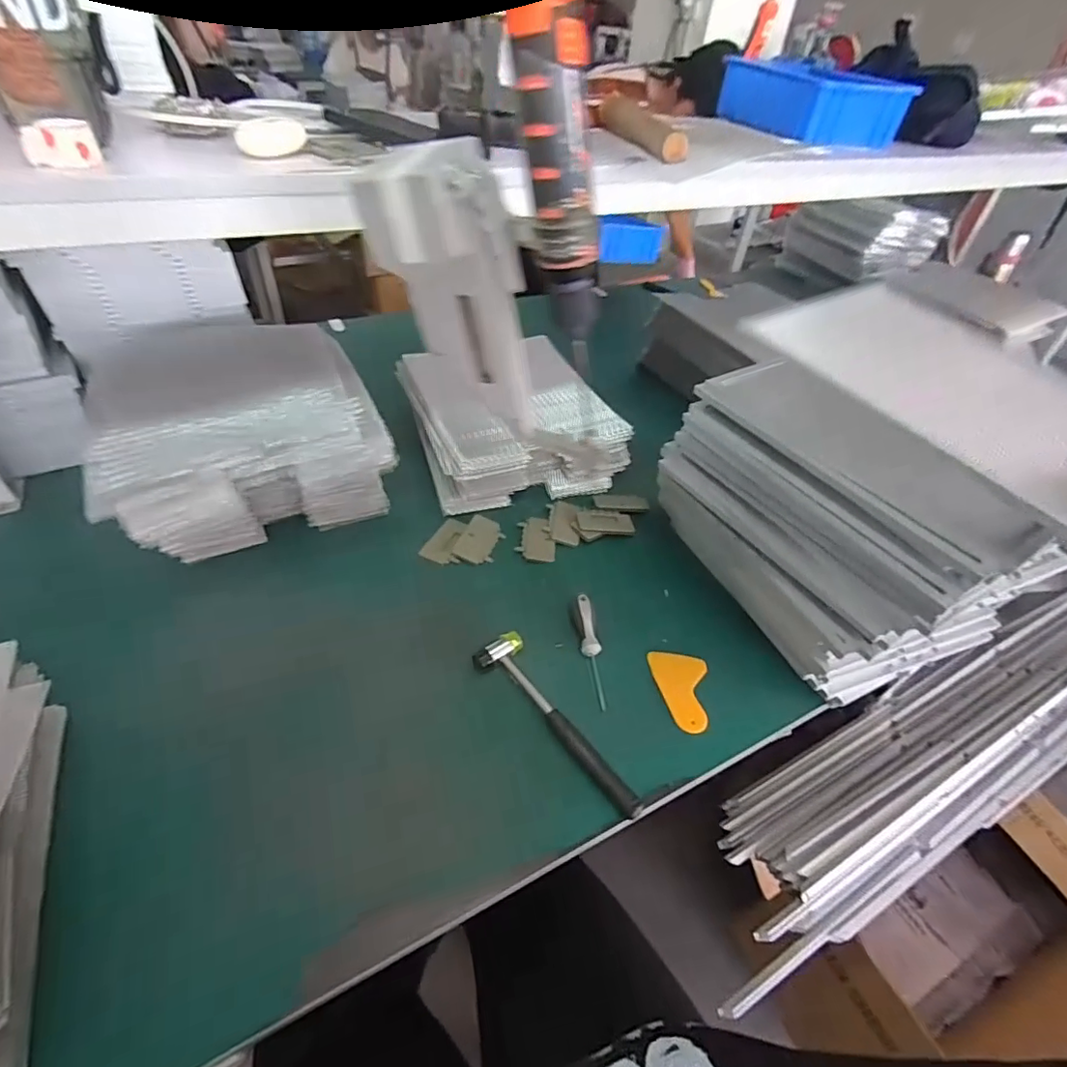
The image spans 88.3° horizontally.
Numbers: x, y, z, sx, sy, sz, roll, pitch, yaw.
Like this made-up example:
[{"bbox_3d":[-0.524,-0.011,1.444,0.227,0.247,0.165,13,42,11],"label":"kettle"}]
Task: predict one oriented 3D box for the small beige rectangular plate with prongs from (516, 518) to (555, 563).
[{"bbox_3d":[0.004,0.009,0.813,0.055,0.009,0.078,3,44,-3],"label":"small beige rectangular plate with prongs"}]

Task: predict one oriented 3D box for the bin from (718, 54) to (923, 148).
[{"bbox_3d":[0.406,-0.631,0.800,0.178,0.076,0.216,-10,47,-16],"label":"bin"}]

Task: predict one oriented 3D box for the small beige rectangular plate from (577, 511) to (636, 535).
[{"bbox_3d":[0.110,-0.019,0.838,0.087,0.005,0.043,5,50,-9],"label":"small beige rectangular plate"}]

